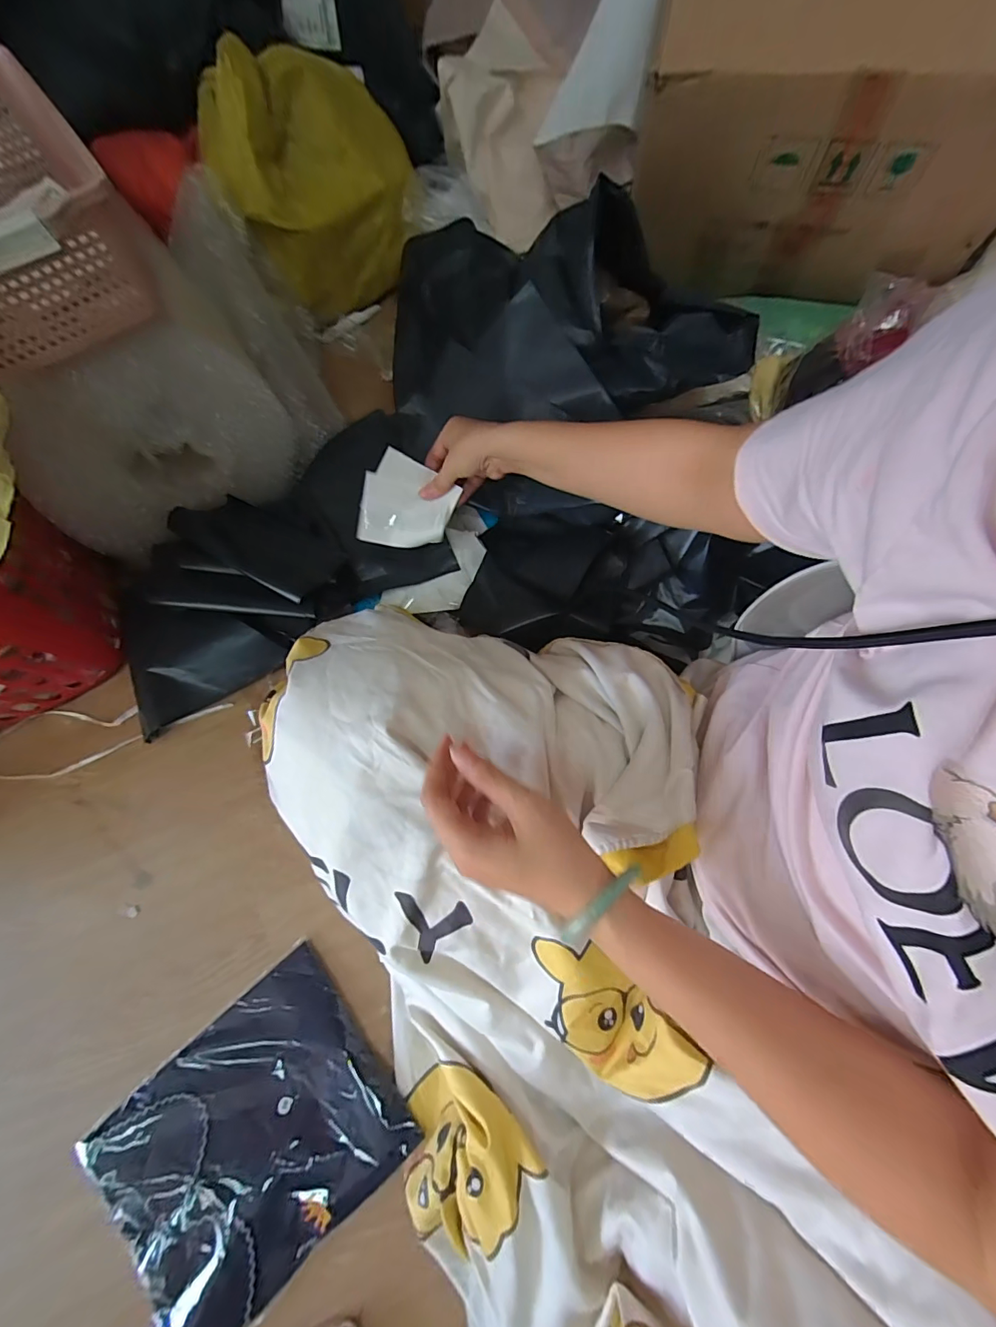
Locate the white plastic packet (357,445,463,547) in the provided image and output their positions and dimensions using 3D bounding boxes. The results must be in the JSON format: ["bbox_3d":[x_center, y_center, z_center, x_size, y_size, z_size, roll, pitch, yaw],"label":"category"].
[{"bbox_3d":[-0.108,-0.188,0.556,0.103,0.008,0.104,14,114,-14],"label":"white plastic packet"}]

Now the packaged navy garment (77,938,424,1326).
[{"bbox_3d":[-0.246,0.468,0.463,0.257,0.031,0.220,-40,75,-11],"label":"packaged navy garment"}]

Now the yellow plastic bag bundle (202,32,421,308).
[{"bbox_3d":[-0.272,-0.739,0.722,0.278,0.238,0.205,-21,73,-6],"label":"yellow plastic bag bundle"}]

